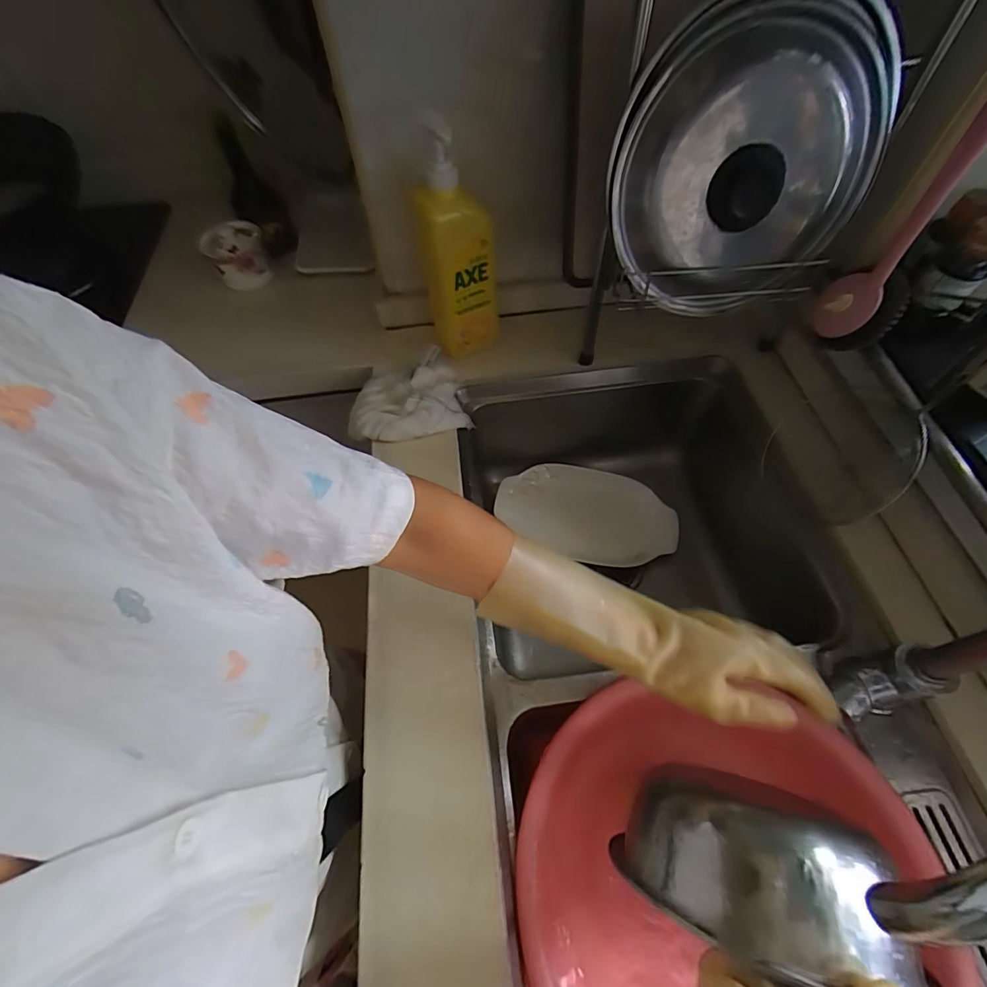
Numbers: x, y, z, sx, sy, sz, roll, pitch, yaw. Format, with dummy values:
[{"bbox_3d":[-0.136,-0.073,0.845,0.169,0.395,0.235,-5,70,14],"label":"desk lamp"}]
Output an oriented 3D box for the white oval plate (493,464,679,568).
[{"bbox_3d":[0.160,0.038,0.811,0.304,0.027,0.158,12,95,8],"label":"white oval plate"}]

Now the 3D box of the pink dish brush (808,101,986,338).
[{"bbox_3d":[0.375,-0.247,0.415,0.053,0.226,0.057,30,65,18],"label":"pink dish brush"}]

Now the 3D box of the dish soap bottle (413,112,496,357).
[{"bbox_3d":[-0.048,-0.300,0.589,0.098,0.280,0.062,-10,60,-4],"label":"dish soap bottle"}]

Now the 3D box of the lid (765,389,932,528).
[{"bbox_3d":[0.385,-0.044,0.518,0.025,0.157,0.140,-2,36,-23],"label":"lid"}]

